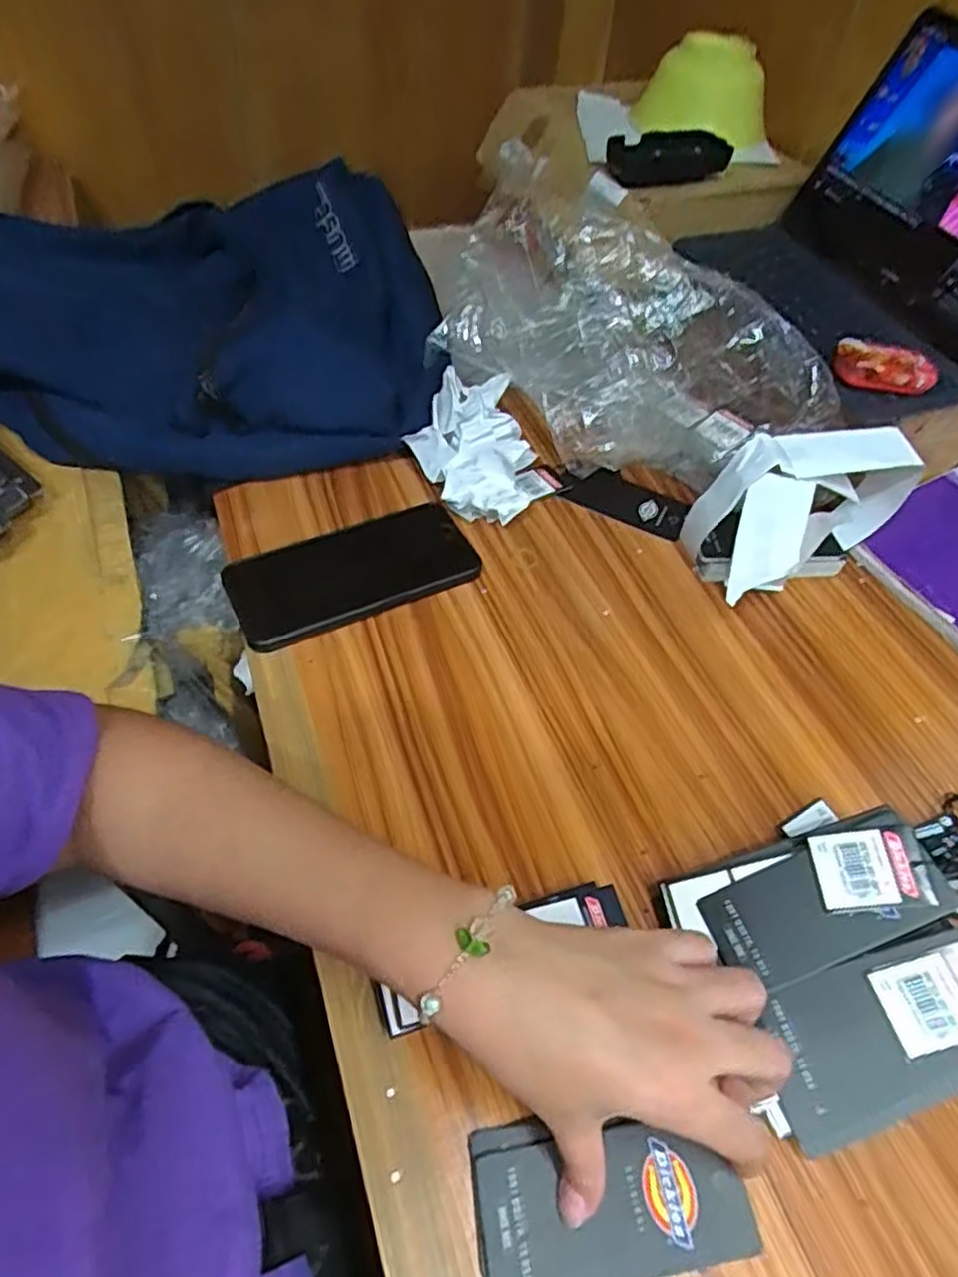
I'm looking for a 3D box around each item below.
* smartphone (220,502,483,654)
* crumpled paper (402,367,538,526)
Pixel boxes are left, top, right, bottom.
[{"bbox_3d":[-0.087,-0.046,0.490,0.166,0.016,0.076,-21,57,-21],"label":"smartphone"},{"bbox_3d":[-0.004,-0.151,0.552,0.092,0.055,0.123,9,52,2],"label":"crumpled paper"}]

